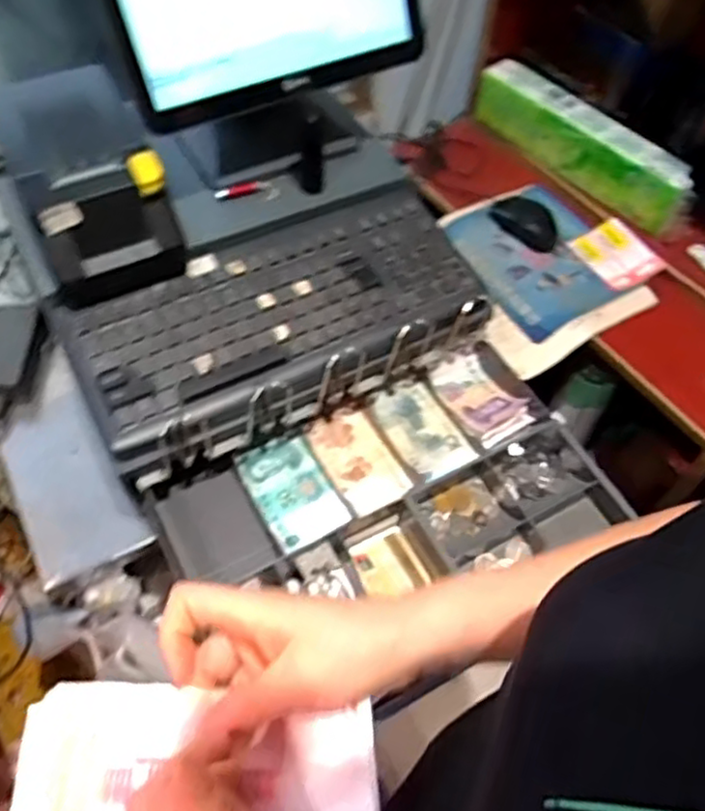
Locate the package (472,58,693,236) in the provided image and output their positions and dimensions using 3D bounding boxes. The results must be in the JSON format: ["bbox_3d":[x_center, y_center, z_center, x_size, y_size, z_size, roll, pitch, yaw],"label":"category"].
[{"bbox_3d":[0.300,-0.346,0.932,0.053,0.092,0.330,-33,63,-23],"label":"package"}]

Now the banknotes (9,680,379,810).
[{"bbox_3d":[-0.071,0.172,0.318,0.162,0.028,0.081,7,55,-4],"label":"banknotes"}]

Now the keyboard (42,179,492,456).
[{"bbox_3d":[-0.069,-0.097,0.674,0.389,0.037,0.175,-24,60,-18],"label":"keyboard"}]

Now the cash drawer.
[{"bbox_3d":[0.028,0.078,0.643,0.371,0.067,0.226,-25,60,-19],"label":"cash drawer"}]

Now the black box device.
[{"bbox_3d":[-0.221,-0.157,0.640,0.130,0.096,0.079,-36,64,-24],"label":"black box device"}]

